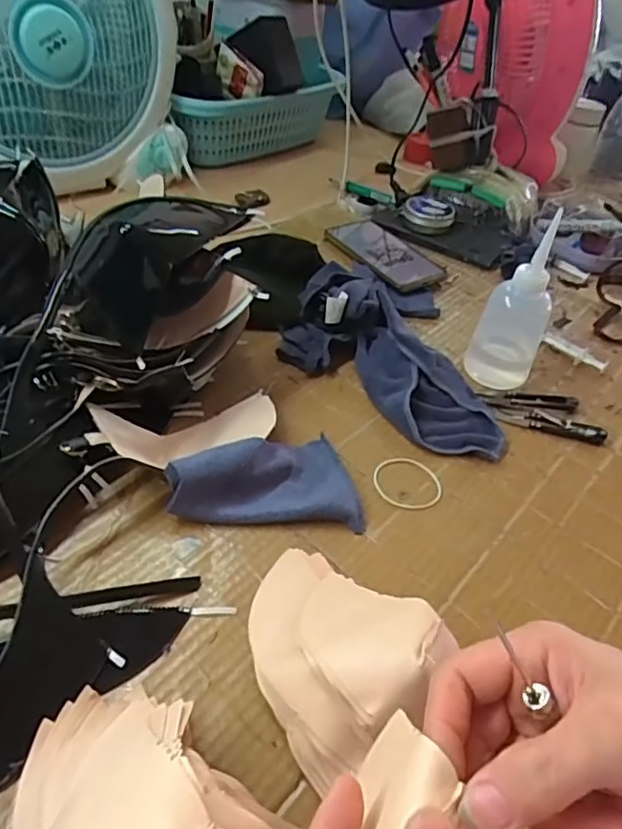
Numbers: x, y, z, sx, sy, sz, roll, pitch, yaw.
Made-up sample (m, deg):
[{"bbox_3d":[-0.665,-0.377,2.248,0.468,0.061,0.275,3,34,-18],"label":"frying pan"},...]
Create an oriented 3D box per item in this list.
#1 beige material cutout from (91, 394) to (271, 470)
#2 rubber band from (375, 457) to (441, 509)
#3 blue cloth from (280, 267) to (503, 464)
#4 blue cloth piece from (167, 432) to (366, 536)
[{"bbox_3d":[-0.097,0.012,0.473,0.144,0.042,0.056,-9,46,-17],"label":"beige material cutout"},{"bbox_3d":[0.080,0.056,0.490,0.055,0.004,0.054,2,43,-2],"label":"rubber band"},{"bbox_3d":[0.085,-0.059,0.565,0.240,0.060,0.122,32,48,24],"label":"blue cloth"},{"bbox_3d":[-0.031,0.041,0.461,0.138,0.040,0.085,3,43,-5],"label":"blue cloth piece"}]

